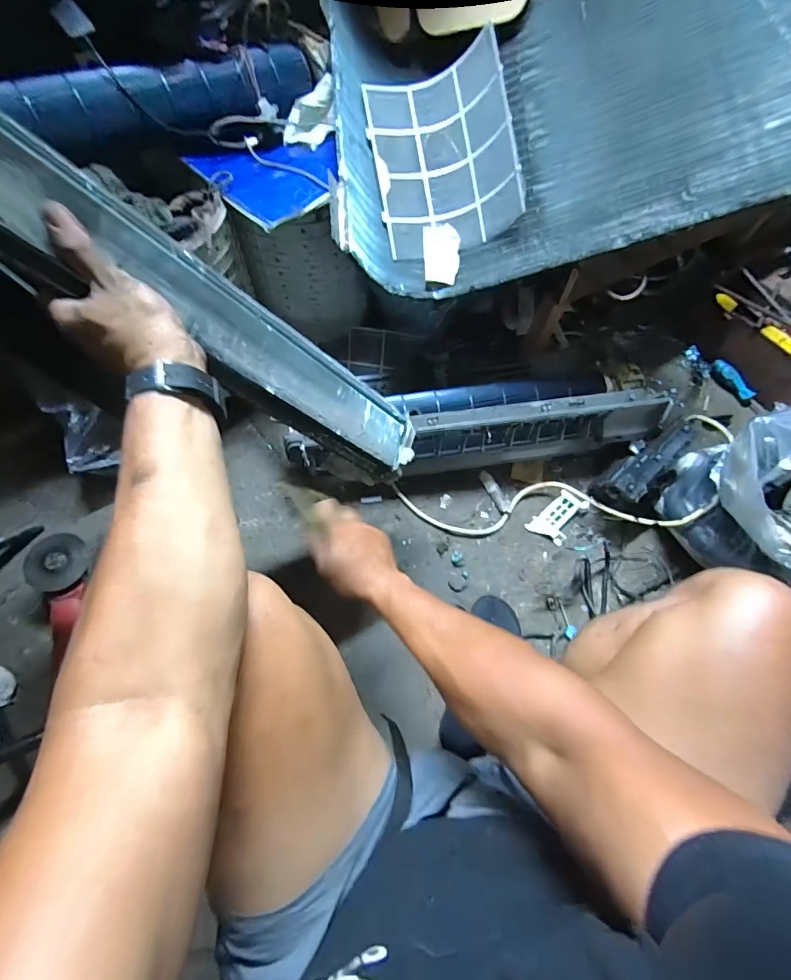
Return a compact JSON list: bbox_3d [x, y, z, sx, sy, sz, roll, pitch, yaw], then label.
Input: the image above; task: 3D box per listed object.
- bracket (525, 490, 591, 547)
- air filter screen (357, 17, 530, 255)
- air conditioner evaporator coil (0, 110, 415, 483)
[{"bbox_3d":[0.342,0.057,0.887,0.073,0.023,0.121,43,72,13],"label":"bracket"},{"bbox_3d":[0.077,-0.549,0.696,0.217,0.066,0.287,-10,91,15],"label":"air filter screen"},{"bbox_3d":[-0.186,-0.158,0.406,0.046,0.593,0.109,-11,62,39],"label":"air conditioner evaporator coil"}]

